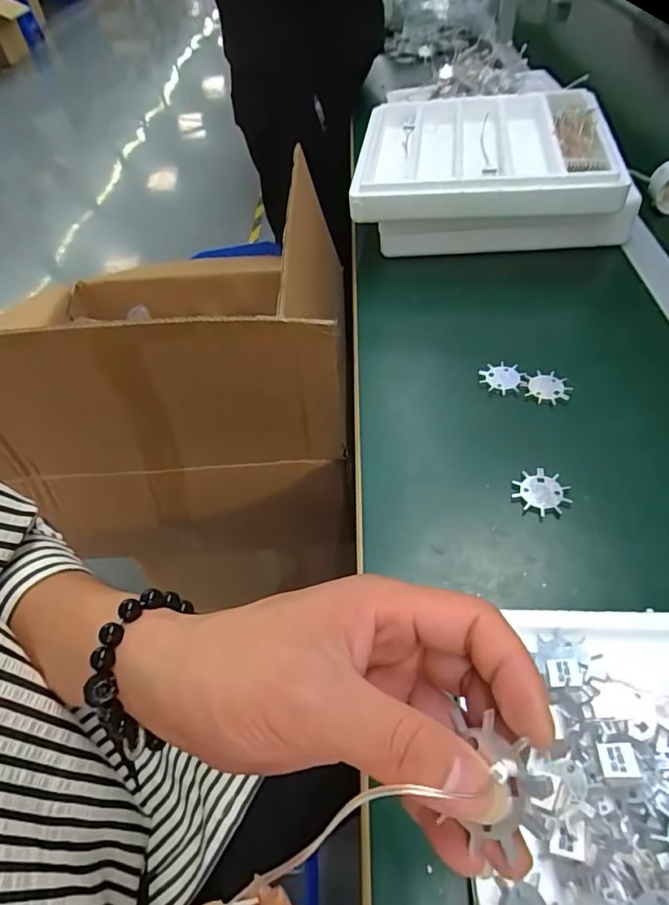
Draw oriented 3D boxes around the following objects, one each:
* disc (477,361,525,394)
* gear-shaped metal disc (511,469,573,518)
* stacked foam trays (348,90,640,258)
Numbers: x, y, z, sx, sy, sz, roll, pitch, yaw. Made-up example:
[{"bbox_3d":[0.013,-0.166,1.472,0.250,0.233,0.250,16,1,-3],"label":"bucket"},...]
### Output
[{"bbox_3d":[0.151,-0.067,0.464,0.035,0.004,0.035,-2,59,3],"label":"disc"},{"bbox_3d":[0.153,0.029,0.381,0.036,0.004,0.037,-4,59,6],"label":"gear-shaped metal disc"},{"bbox_3d":[0.182,-0.343,0.643,0.294,0.115,0.297,1,51,7],"label":"stacked foam trays"}]

